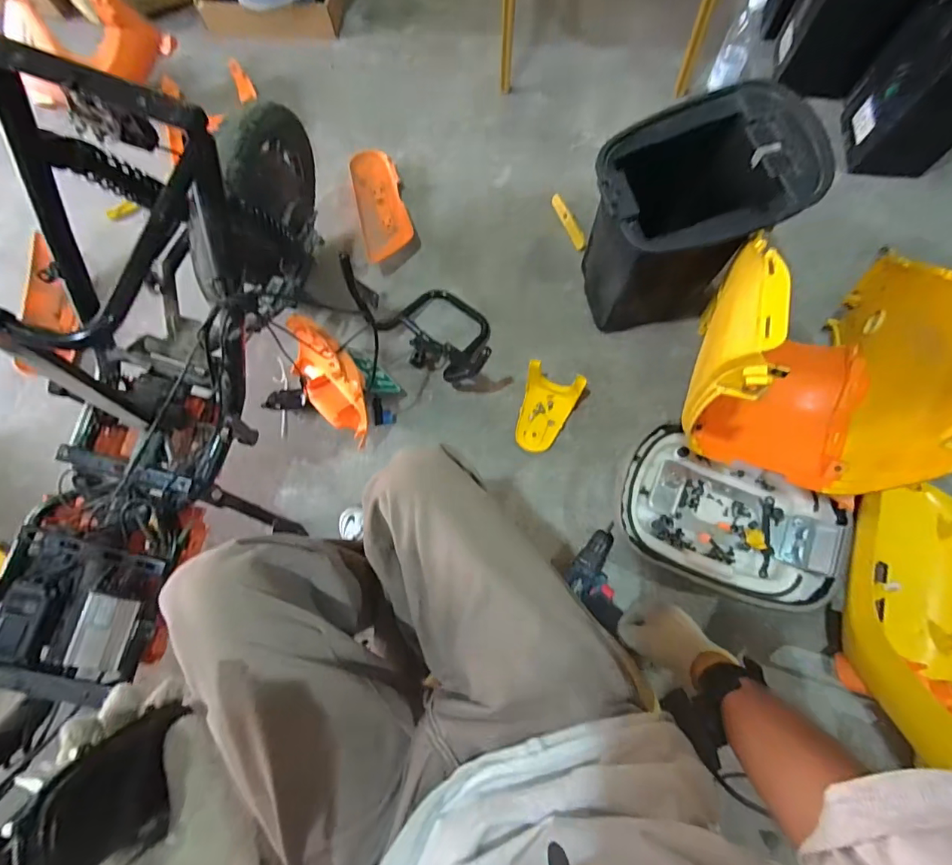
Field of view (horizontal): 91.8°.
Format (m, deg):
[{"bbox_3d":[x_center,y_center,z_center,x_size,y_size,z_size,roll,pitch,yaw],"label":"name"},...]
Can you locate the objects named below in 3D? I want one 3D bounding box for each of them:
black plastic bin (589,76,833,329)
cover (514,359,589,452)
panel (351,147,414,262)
[{"bbox_3d":[0.357,-0.371,0.842,0.311,0.335,0.258,-8,74,-1],"label":"black plastic bin"},{"bbox_3d":[0.136,-0.041,0.886,0.108,0.082,0.150,16,75,6],"label":"cover"},{"bbox_3d":[-0.220,-0.531,1.070,0.112,0.051,0.302,-15,75,-3],"label":"panel"}]

